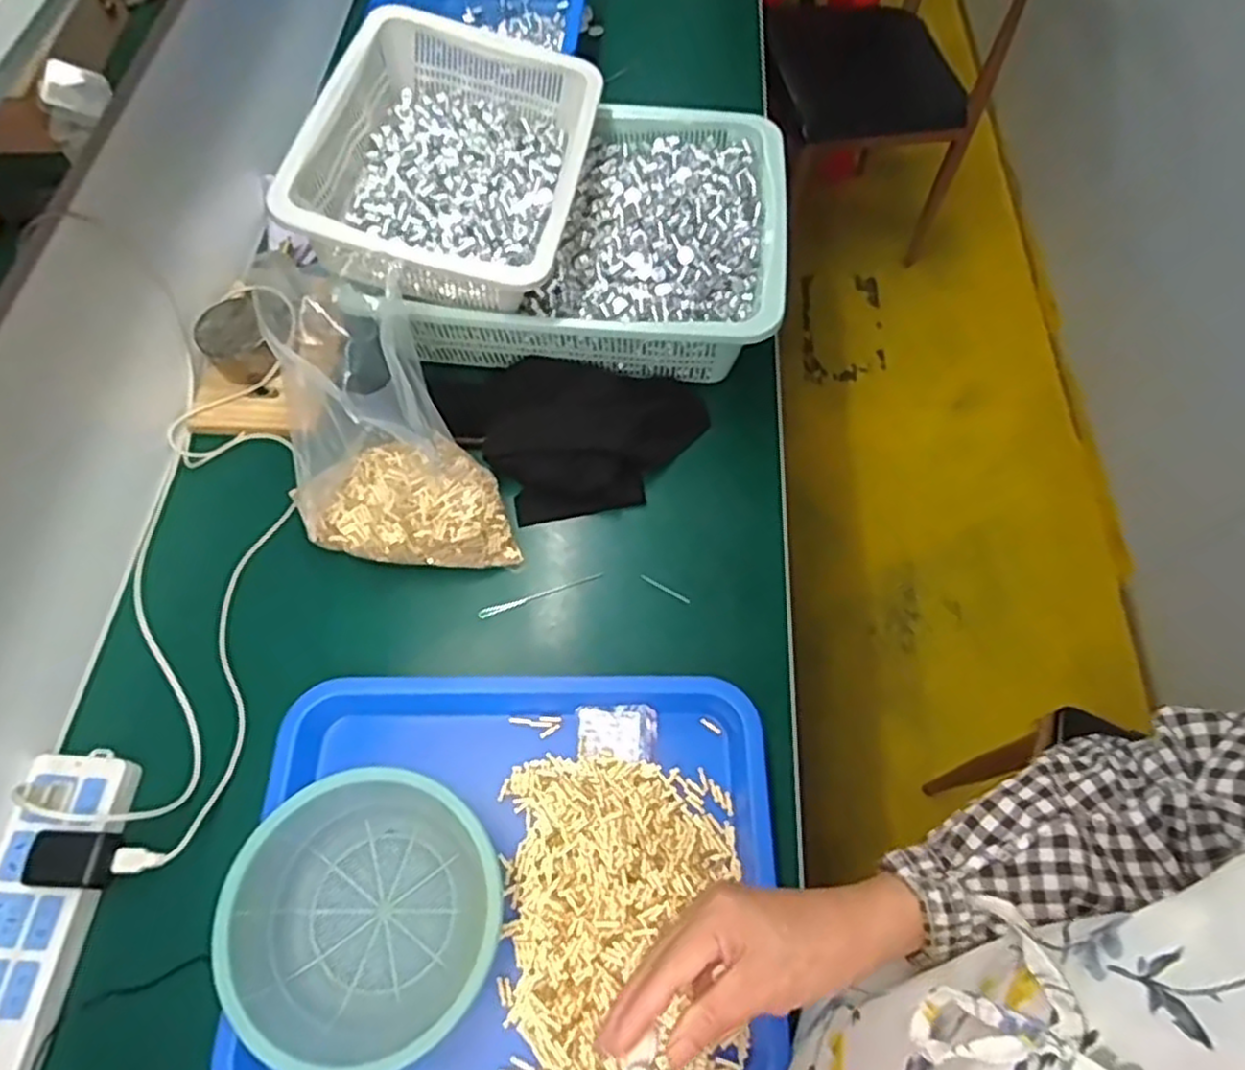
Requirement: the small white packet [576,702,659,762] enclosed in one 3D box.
[{"bbox_3d":[-0.005,0.163,0.620,0.064,0.009,0.042,4,63,3],"label":"small white packet"}]

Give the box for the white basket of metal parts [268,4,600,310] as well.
[{"bbox_3d":[-0.163,-0.368,0.728,0.243,0.103,0.349,5,63,3],"label":"white basket of metal parts"}]

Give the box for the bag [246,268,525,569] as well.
[{"bbox_3d":[-0.222,-0.077,0.665,0.163,0.161,0.244,-27,65,-12],"label":"bag"}]

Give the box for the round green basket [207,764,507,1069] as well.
[{"bbox_3d":[-0.181,0.270,0.537,0.183,0.061,0.181,0,63,1],"label":"round green basket"}]

